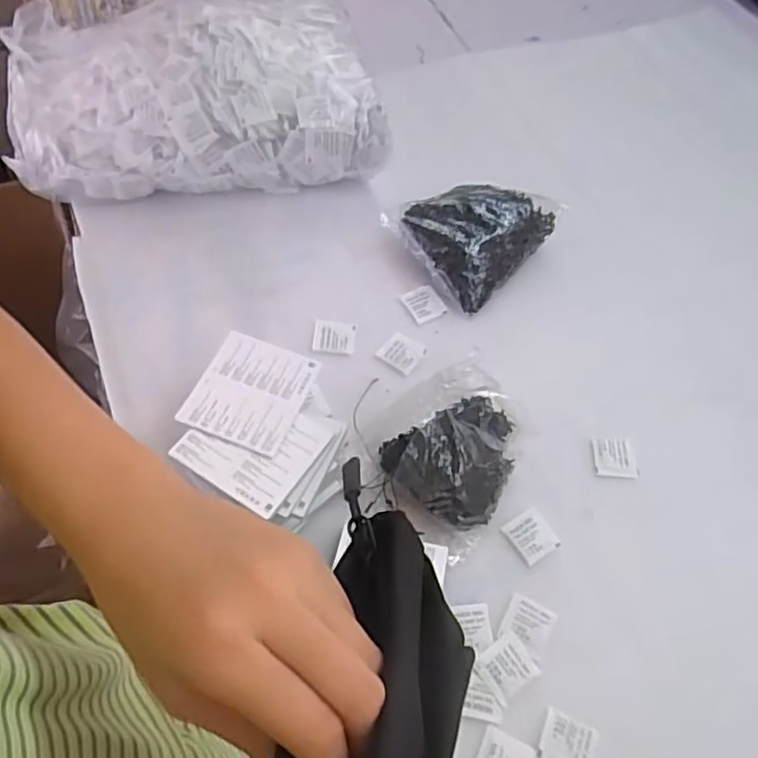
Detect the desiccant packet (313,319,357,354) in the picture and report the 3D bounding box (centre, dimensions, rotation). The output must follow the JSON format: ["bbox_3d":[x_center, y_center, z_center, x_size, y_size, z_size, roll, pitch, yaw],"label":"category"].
[{"bbox_3d":[-0.046,-0.044,0.665,0.041,0.004,0.038,6,57,-2],"label":"desiccant packet"}]

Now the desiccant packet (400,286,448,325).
[{"bbox_3d":[0.047,-0.081,0.699,0.039,0.010,0.044,-27,63,-21],"label":"desiccant packet"}]

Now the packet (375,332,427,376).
[{"bbox_3d":[0.023,-0.027,0.664,0.042,0.004,0.039,32,60,15],"label":"packet"}]

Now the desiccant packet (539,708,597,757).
[{"bbox_3d":[0.141,0.273,0.485,0.039,0.007,0.038,24,58,10],"label":"desiccant packet"}]

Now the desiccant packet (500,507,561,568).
[{"bbox_3d":[0.134,0.138,0.571,0.039,0.009,0.040,-28,64,-21],"label":"desiccant packet"}]

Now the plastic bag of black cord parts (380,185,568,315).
[{"bbox_3d":[0.111,-0.172,0.732,0.132,0.054,0.170,39,62,19],"label":"plastic bag of black cord parts"}]

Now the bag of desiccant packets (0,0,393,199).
[{"bbox_3d":[-0.226,-0.349,0.787,0.409,0.127,0.303,-10,59,-12],"label":"bag of desiccant packets"}]

